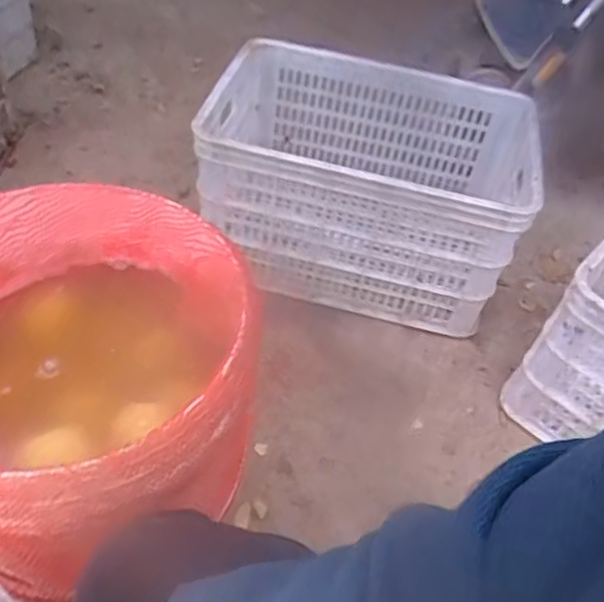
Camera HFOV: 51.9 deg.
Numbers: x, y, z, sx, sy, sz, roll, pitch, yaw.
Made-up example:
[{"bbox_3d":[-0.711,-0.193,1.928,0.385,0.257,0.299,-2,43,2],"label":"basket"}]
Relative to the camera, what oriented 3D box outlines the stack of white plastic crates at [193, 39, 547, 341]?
[{"bbox_3d":[0.106,-0.228,1.144,0.573,0.288,0.445,16,46,7],"label":"stack of white plastic crates"}]

